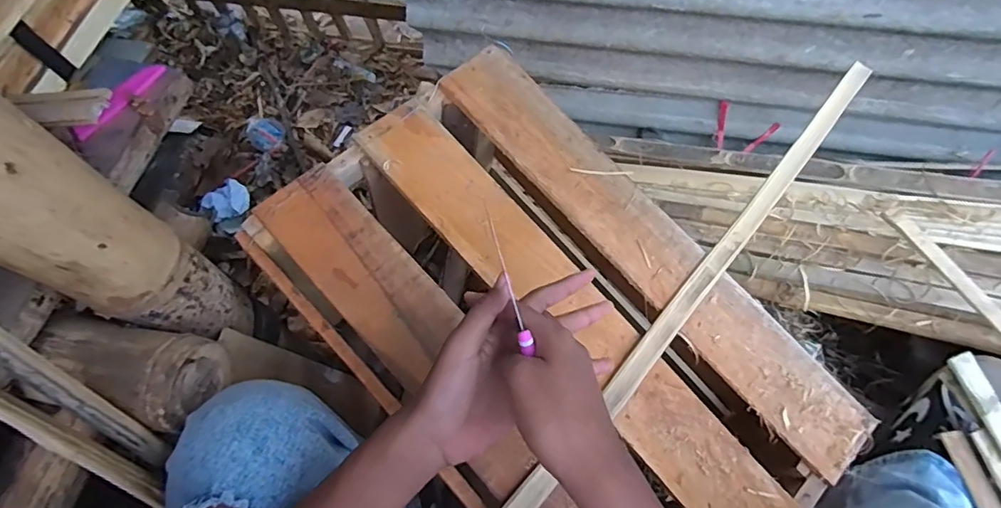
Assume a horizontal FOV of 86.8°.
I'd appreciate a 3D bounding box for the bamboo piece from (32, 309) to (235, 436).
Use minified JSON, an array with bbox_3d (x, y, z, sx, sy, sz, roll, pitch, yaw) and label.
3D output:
[{"bbox_3d":[-0.310,0.098,0.448,0.131,0.062,0.073,11,67,8],"label":"bamboo piece"}]

